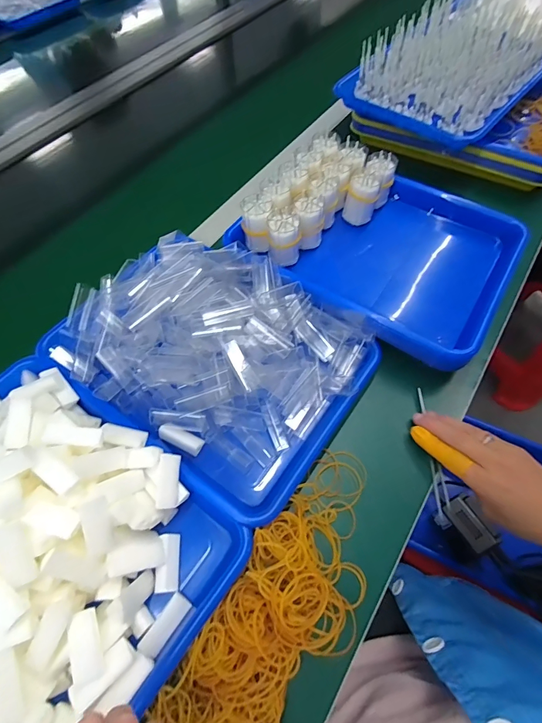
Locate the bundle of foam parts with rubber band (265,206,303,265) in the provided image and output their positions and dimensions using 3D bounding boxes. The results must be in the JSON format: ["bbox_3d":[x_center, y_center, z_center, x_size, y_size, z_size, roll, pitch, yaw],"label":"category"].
[{"bbox_3d":[0.017,-0.150,0.459,0.040,0.064,0.034,1,60,2],"label":"bundle of foam parts with rubber band"}]

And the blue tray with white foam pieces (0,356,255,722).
[{"bbox_3d":[-0.203,0.137,0.313,0.316,0.100,0.227,34,66,20],"label":"blue tray with white foam pieces"}]

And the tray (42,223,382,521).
[{"bbox_3d":[-0.070,-0.017,0.416,0.314,0.063,0.231,31,65,18],"label":"tray"}]

